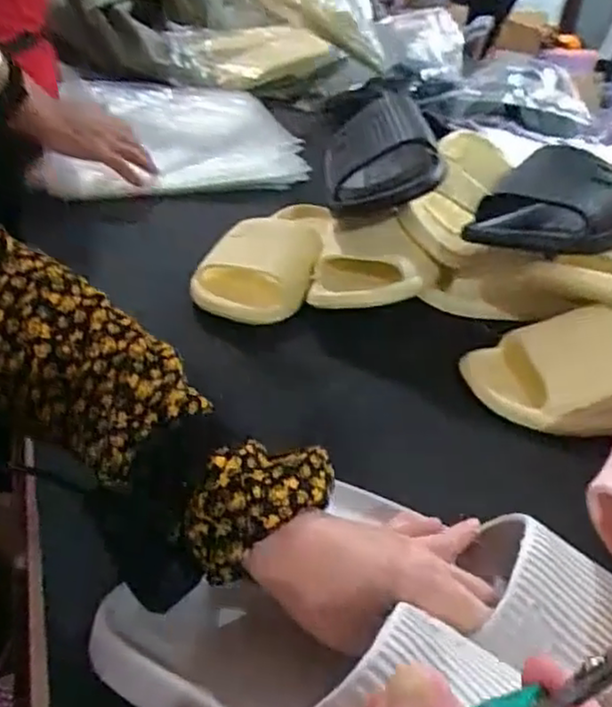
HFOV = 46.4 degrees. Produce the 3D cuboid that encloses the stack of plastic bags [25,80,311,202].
[{"bbox_3d":[-0.187,-0.319,1.018,0.336,0.048,0.393,0,35,-9],"label":"stack of plastic bags"}]

